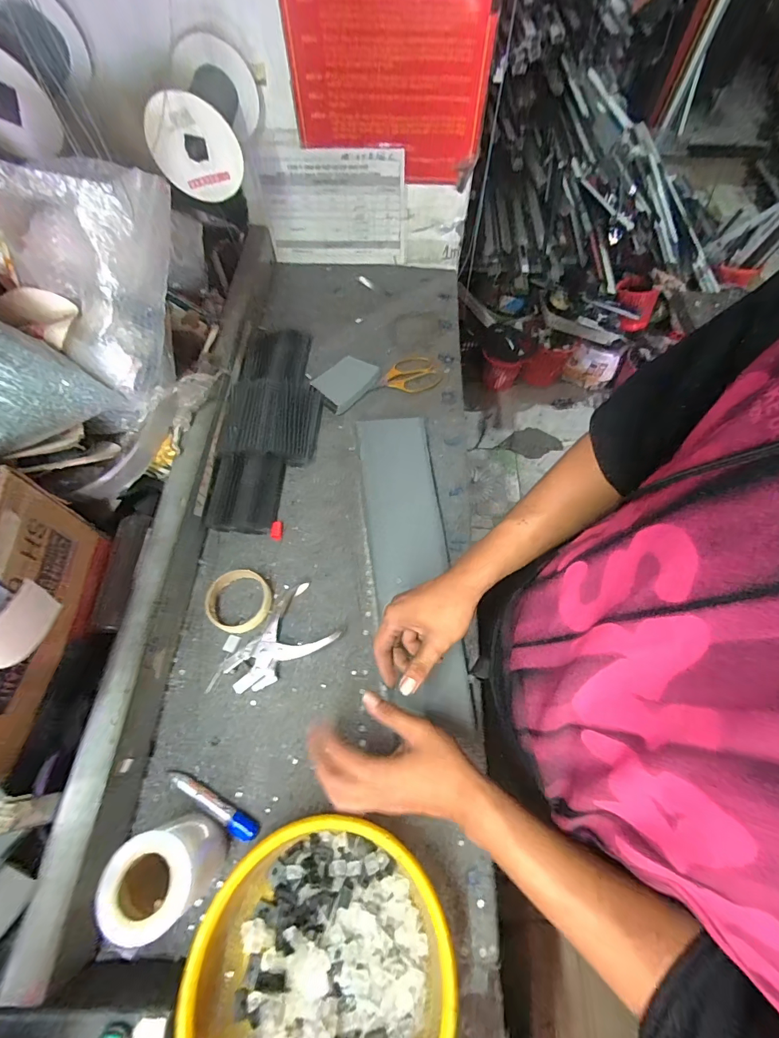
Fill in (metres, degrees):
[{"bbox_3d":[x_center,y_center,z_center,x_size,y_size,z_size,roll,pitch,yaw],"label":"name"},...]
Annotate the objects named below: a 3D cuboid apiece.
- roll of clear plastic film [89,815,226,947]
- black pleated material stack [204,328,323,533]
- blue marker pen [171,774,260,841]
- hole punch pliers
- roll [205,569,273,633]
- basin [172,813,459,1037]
[{"bbox_3d":[-0.221,0.348,0.403,0.076,0.102,0.075,0,63,0],"label":"roll of clear plastic film"},{"bbox_3d":[-0.204,-0.174,0.709,0.148,0.016,0.417,10,65,-16],"label":"black pleated material stack"},{"bbox_3d":[-0.203,0.330,0.467,0.118,0.014,0.019,26,66,13],"label":"blue marker pen"},{"bbox_3d":[-0.163,0.173,0.549,0.172,0.016,0.098,-37,69,-17],"label":"hole punch pliers"},{"bbox_3d":[-0.211,0.114,0.571,0.083,0.028,0.088,0,63,0],"label":"roll"},{"bbox_3d":[-0.060,0.418,0.369,0.223,0.076,0.231,0,63,0],"label":"basin"}]

